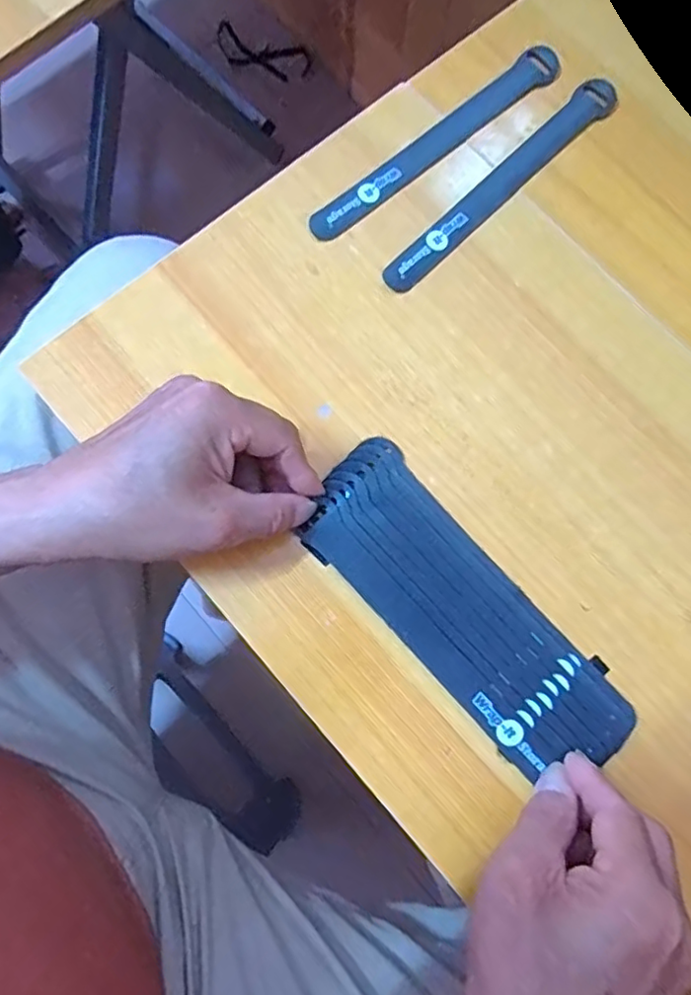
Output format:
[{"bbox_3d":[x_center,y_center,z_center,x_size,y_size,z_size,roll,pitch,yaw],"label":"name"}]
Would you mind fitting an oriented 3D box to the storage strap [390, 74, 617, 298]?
[{"bbox_3d":[0.097,-0.194,0.376,0.022,0.007,0.198,44,80,7],"label":"storage strap"}]

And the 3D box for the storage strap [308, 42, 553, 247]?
[{"bbox_3d":[0.058,-0.223,0.380,0.201,0.004,0.022,-40,82,-9],"label":"storage strap"}]

